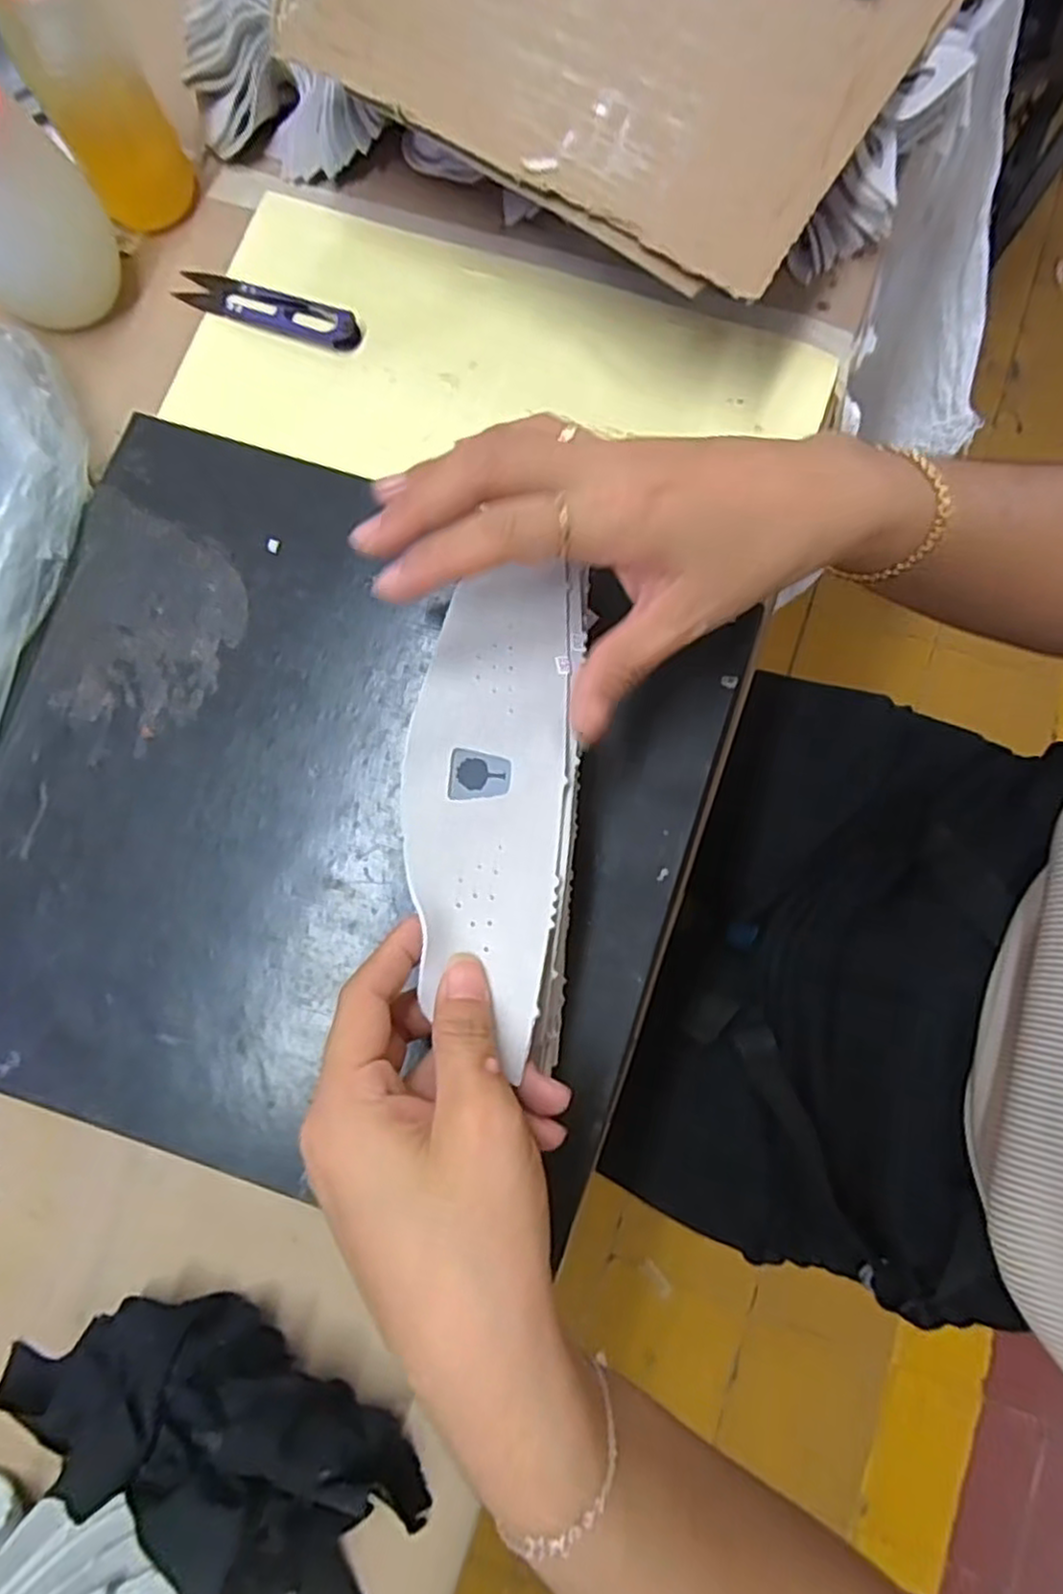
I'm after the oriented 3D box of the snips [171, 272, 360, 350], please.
[{"bbox_3d":[-0.136,-0.253,0.369,0.101,0.009,0.020,19,81,4],"label":"snips"}]

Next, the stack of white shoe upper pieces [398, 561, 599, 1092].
[{"bbox_3d":[-0.013,-0.001,0.259,0.062,0.013,0.177,2,79,0],"label":"stack of white shoe upper pieces"}]

